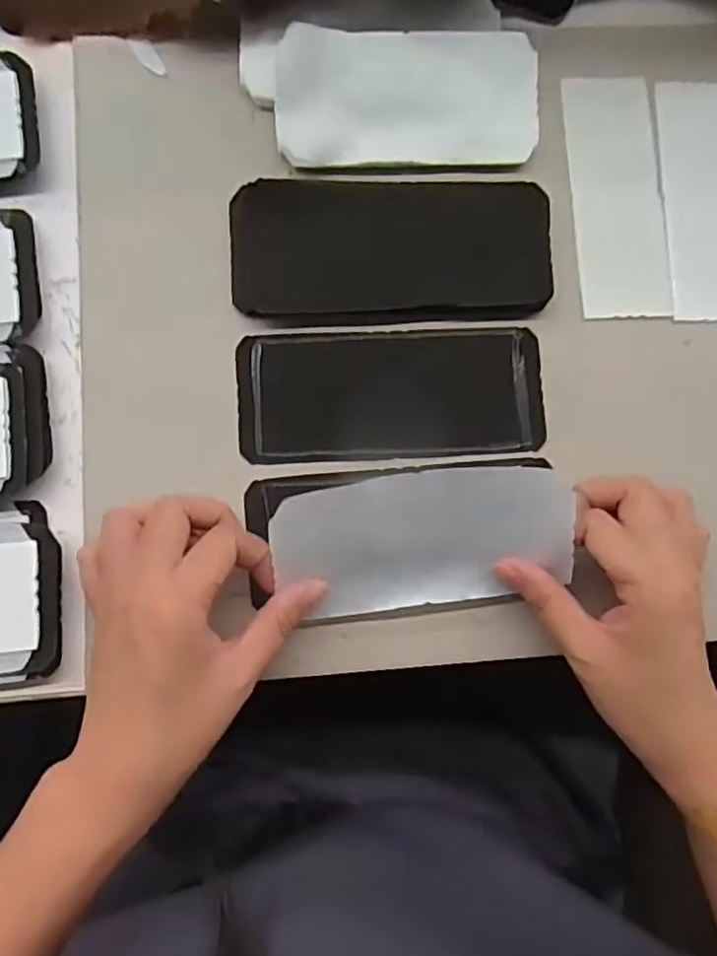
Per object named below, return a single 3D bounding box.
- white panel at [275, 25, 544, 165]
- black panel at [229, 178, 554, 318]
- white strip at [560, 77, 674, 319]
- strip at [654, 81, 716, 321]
[{"bbox_3d":[0.028,-0.211,0.365,0.144,0.007,0.067,-4,104,-6],"label":"white panel"},{"bbox_3d":[0.019,-0.126,0.360,0.173,0.014,0.072,-2,85,-3],"label":"black panel"},{"bbox_3d":[0.149,-0.163,0.380,0.051,0.004,0.143,-4,85,-3],"label":"white strip"},{"bbox_3d":[0.203,-0.162,0.381,0.052,0.004,0.142,-2,85,-3],"label":"strip"}]

